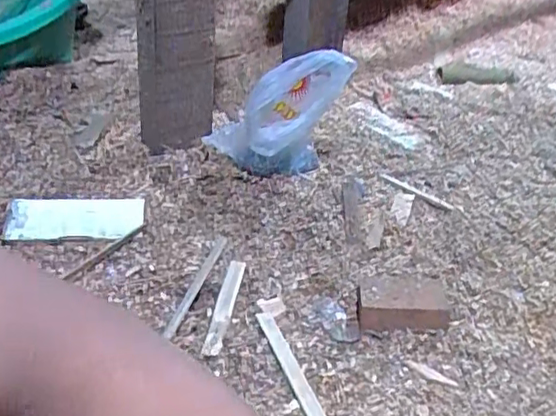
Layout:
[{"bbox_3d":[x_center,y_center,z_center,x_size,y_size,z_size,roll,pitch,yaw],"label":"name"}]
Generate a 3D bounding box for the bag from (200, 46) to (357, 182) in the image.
[{"bbox_3d":[-0.001,-0.155,0.985,0.229,0.219,0.095,1,33,-6],"label":"bag"}]

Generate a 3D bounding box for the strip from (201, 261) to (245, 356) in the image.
[{"bbox_3d":[-0.071,0.130,0.792,0.023,0.010,0.168,8,35,5],"label":"strip"}]

